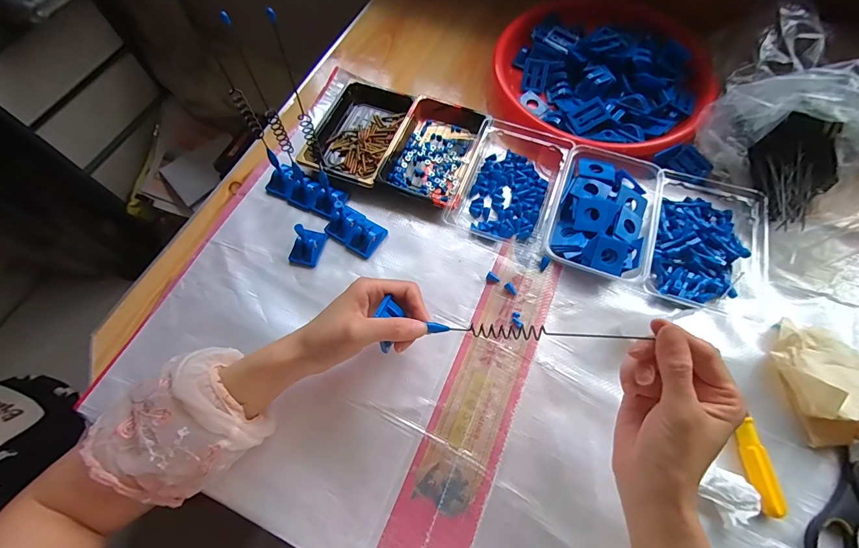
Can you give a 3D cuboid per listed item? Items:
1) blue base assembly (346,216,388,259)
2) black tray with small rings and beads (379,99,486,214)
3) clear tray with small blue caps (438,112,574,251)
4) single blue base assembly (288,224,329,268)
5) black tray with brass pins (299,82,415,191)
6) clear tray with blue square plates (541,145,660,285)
[{"bbox_3d":[-0.076,-0.045,0.439,0.035,0.022,0.042,26,69,12],"label":"blue base assembly"},{"bbox_3d":[0.005,-0.164,0.486,0.100,0.029,0.160,20,68,9],"label":"black tray with small rings and beads"},{"bbox_3d":[0.102,-0.119,0.463,0.119,0.030,0.169,19,67,9],"label":"clear tray with small blue caps"},{"bbox_3d":[-0.143,-0.037,0.426,0.033,0.038,0.046,19,67,9],"label":"single blue base assembly"},{"bbox_3d":[-0.094,-0.191,0.502,0.105,0.024,0.169,19,67,9],"label":"black tray with brass pins"},{"bbox_3d":[0.203,-0.073,0.438,0.107,0.035,0.167,20,67,9],"label":"clear tray with blue square plates"}]

